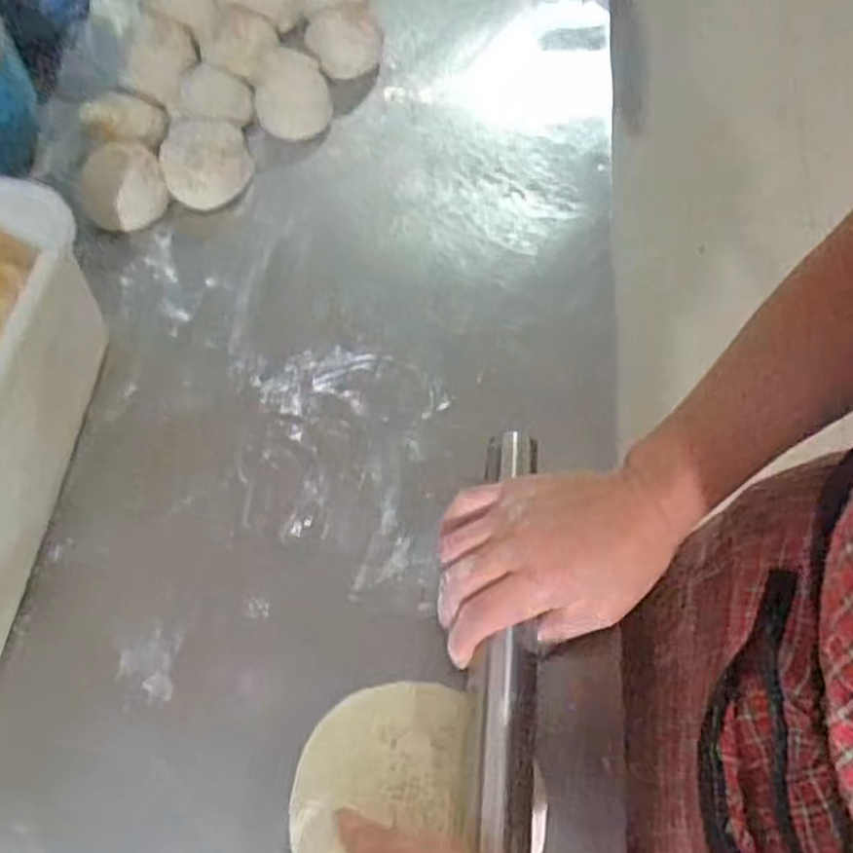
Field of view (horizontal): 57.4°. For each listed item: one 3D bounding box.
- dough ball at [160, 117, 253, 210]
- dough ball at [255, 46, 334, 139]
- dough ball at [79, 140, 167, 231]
[{"bbox_3d":[-0.166,-0.199,0.587,0.064,0.046,0.061,0,64,-1],"label":"dough ball"},{"bbox_3d":[-0.107,-0.265,0.619,0.058,0.046,0.057,0,64,-1],"label":"dough ball"},{"bbox_3d":[-0.221,-0.173,0.566,0.059,0.045,0.050,-22,67,-11],"label":"dough ball"}]

